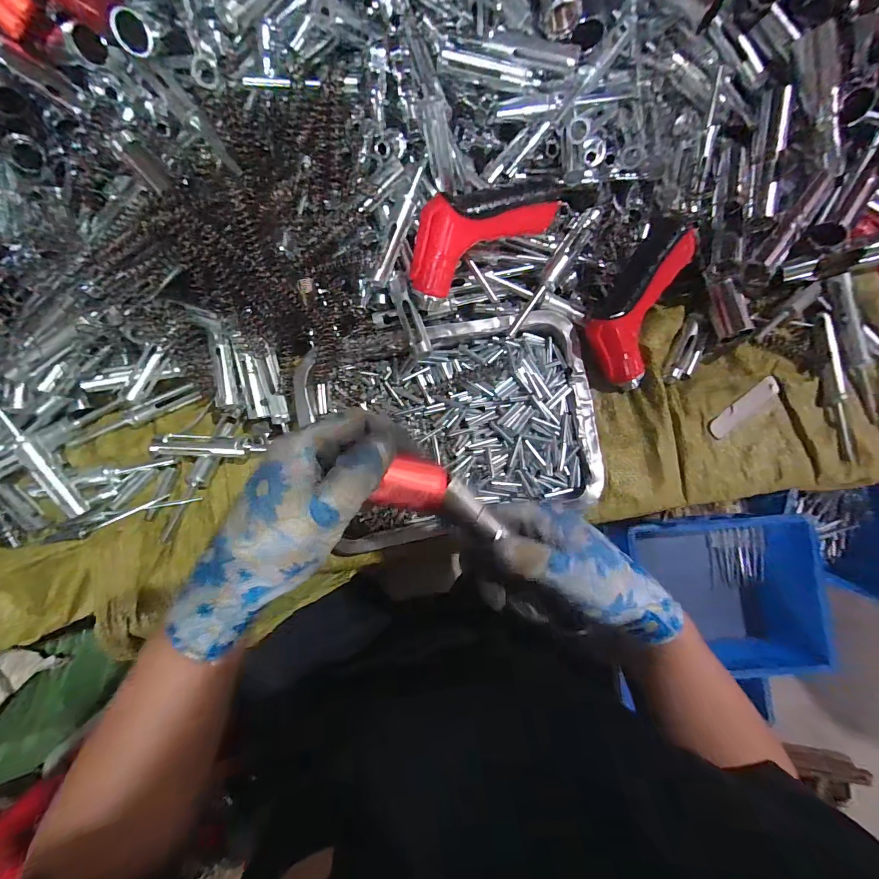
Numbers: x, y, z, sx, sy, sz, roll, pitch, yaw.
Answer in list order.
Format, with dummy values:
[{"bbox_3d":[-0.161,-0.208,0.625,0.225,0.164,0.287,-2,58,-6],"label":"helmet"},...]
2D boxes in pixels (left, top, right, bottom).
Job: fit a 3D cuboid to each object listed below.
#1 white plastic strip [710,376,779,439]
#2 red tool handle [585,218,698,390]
[{"bbox_3d":[0.295,-0.031,0.376,0.080,0.004,0.019,-36,86,-5],"label":"white plastic strip"},{"bbox_3d":[0.168,-0.114,0.335,0.067,0.030,0.135,16,111,0],"label":"red tool handle"}]

